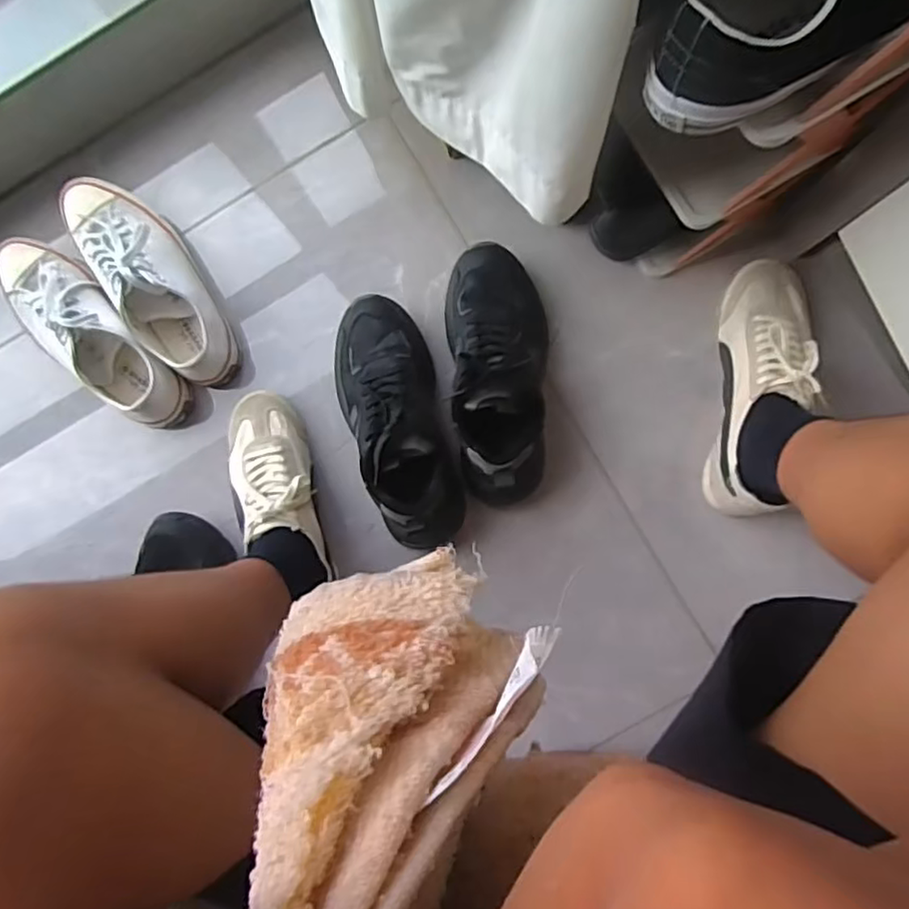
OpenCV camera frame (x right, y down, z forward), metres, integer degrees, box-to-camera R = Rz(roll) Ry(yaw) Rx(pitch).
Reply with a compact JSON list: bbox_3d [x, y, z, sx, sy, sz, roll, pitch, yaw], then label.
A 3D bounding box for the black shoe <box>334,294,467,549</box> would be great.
[{"bbox_3d":[-0.065,-0.038,0.739,0.108,0.112,0.289,-19,87,3],"label":"black shoe"}]

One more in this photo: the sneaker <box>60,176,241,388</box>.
[{"bbox_3d":[-0.374,-0.215,0.792,0.102,0.093,0.295,-37,86,2],"label":"sneaker"}]

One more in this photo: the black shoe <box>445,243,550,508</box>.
[{"bbox_3d":[0.055,-0.094,0.737,0.116,0.125,0.298,-6,88,3],"label":"black shoe"}]

